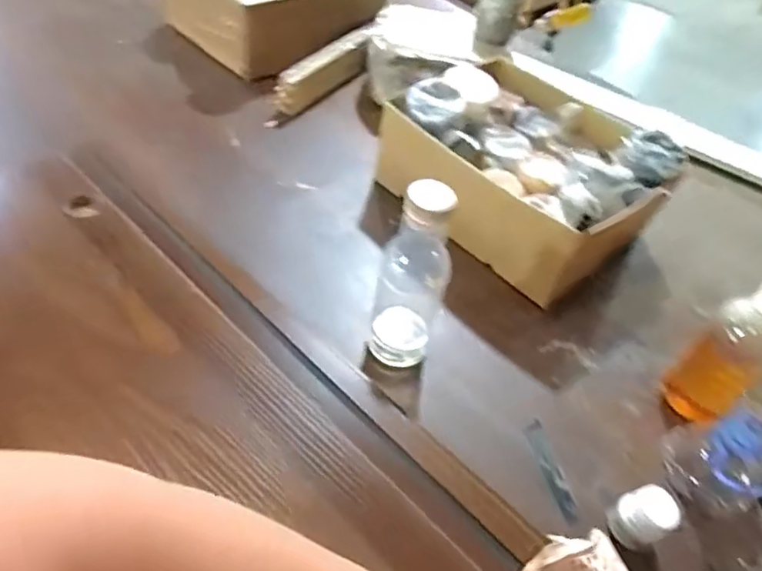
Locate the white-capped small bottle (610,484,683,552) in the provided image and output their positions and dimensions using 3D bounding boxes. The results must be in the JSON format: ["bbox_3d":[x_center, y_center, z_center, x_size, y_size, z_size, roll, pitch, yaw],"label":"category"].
[{"bbox_3d":[0.227,0.204,0.501,0.040,0.055,0.041,3,48,-4],"label":"white-capped small bottle"}]

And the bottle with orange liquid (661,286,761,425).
[{"bbox_3d":[0.330,0.075,0.550,0.062,0.180,0.051,37,54,23],"label":"bottle with orange liquid"}]

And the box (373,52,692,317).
[{"bbox_3d":[0.187,-0.150,0.750,0.241,0.151,0.319,-29,58,-28],"label":"box"}]

